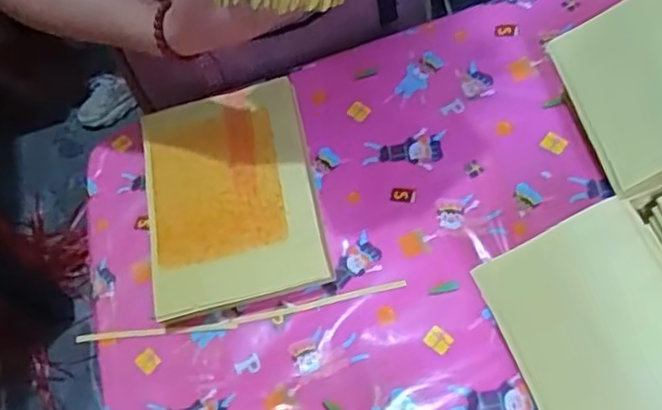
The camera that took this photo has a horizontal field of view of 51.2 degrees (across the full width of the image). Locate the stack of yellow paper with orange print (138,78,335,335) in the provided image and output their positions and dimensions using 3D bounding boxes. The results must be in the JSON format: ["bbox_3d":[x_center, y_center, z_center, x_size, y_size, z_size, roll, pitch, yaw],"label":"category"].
[{"bbox_3d":[-0.100,-0.012,0.673,0.167,0.016,0.228,-15,62,7],"label":"stack of yellow paper with orange print"}]

